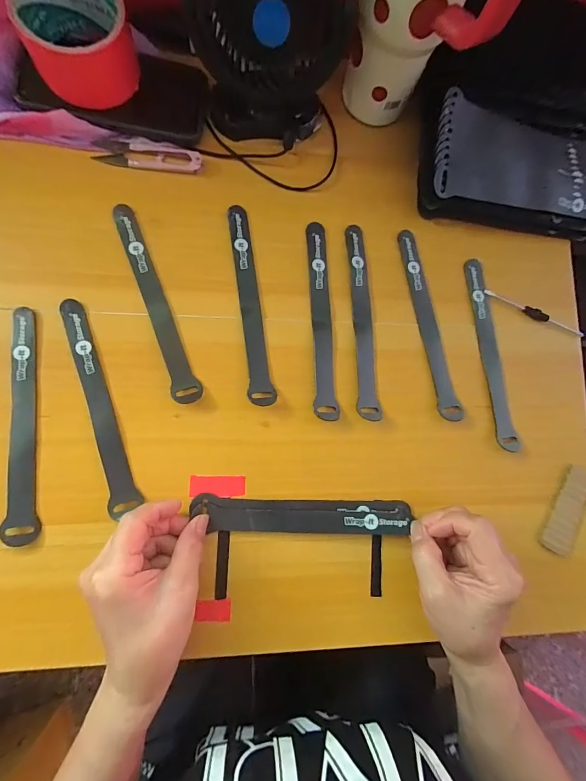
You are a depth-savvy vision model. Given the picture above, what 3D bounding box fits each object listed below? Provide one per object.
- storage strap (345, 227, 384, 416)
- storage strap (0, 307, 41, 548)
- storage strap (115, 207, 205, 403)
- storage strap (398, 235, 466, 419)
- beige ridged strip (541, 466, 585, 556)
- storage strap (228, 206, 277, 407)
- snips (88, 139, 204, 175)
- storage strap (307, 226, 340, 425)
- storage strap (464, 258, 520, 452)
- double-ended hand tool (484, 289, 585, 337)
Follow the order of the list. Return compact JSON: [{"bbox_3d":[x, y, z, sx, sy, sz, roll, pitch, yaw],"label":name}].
[{"bbox_3d":[0.067,-0.068,0.337,0.022,0.004,0.192,-3,84,-6],"label":"storage strap"},{"bbox_3d":[-0.229,0.028,0.294,0.024,0.005,0.196,-1,83,-15],"label":"storage strap"},{"bbox_3d":[-0.127,-0.081,0.317,0.024,0.004,0.194,-21,86,-8],"label":"storage strap"},{"bbox_3d":[0.134,-0.067,0.344,0.023,0.009,0.194,-14,86,-1],"label":"storage strap"},{"bbox_3d":[0.267,0.116,0.334,0.031,0.006,0.083,28,81,-2],"label":"beige ridged strip"},{"bbox_3d":[-0.041,-0.082,0.325,0.022,0.007,0.192,-8,84,-7],"label":"storage strap"},{"bbox_3d":[-0.137,-0.223,0.327,0.099,0.009,0.026,5,83,-5],"label":"snips"},{"bbox_3d":[0.028,-0.069,0.329,0.022,0.011,0.192,-1,83,-6],"label":"storage strap"},{"bbox_3d":[0.198,-0.037,0.346,0.019,0.006,0.193,-8,84,-7],"label":"storage strap"},{"bbox_3d":[0.249,-0.081,0.355,0.111,0.007,0.011,22,82,-3],"label":"double-ended hand tool"}]

